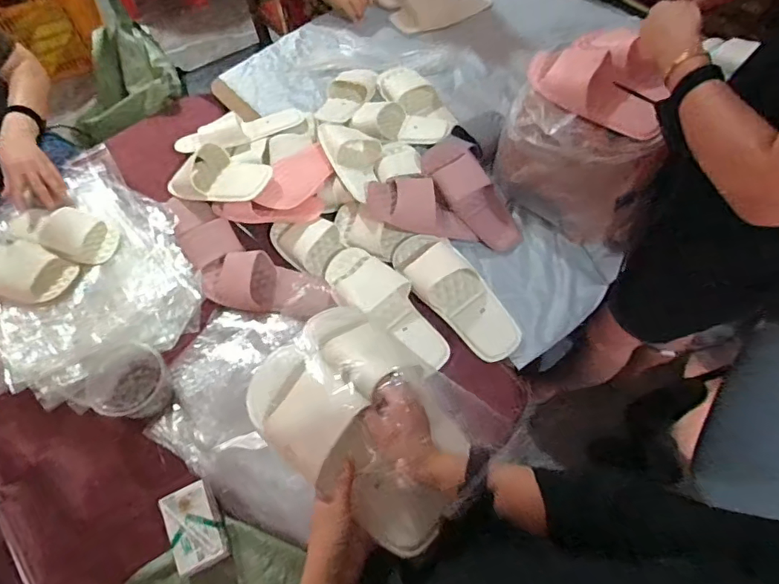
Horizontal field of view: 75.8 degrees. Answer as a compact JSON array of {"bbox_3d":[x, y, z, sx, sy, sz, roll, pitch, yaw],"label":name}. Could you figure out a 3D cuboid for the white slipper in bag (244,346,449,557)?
[{"bbox_3d":[-0.054,0.176,0.571,0.109,0.072,0.270,-45,66,-5],"label":"white slipper in bag"}]

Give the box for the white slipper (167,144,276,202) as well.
[{"bbox_3d":[-0.323,-0.225,0.954,0.231,0.058,0.096,11,61,25],"label":"white slipper"}]

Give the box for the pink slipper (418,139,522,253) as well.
[{"bbox_3d":[0.158,-0.188,0.957,0.112,0.053,0.253,-32,82,-15],"label":"pink slipper"}]

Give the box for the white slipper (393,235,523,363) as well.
[{"bbox_3d":[0.116,-0.004,0.880,0.110,0.051,0.275,-31,66,-15],"label":"white slipper"}]

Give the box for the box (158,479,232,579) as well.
[{"bbox_3d":[-0.276,0.334,0.709,0.067,0.032,0.111,-25,64,-12],"label":"box"}]

